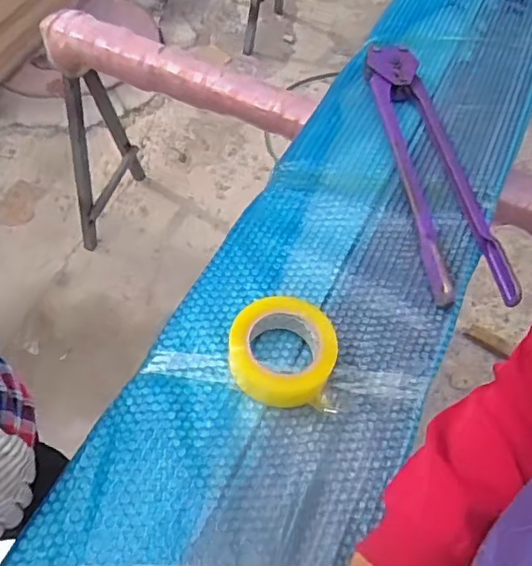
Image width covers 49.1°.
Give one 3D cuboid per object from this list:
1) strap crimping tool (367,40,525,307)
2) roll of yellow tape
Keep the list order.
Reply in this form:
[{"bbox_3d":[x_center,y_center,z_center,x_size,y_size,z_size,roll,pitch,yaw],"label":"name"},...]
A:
[{"bbox_3d":[0.252,-0.198,0.907,0.124,0.042,0.537,-5,55,-6],"label":"strap crimping tool"},{"bbox_3d":[0.020,0.072,0.662,0.118,0.037,0.122,1,55,-2],"label":"roll of yellow tape"}]

